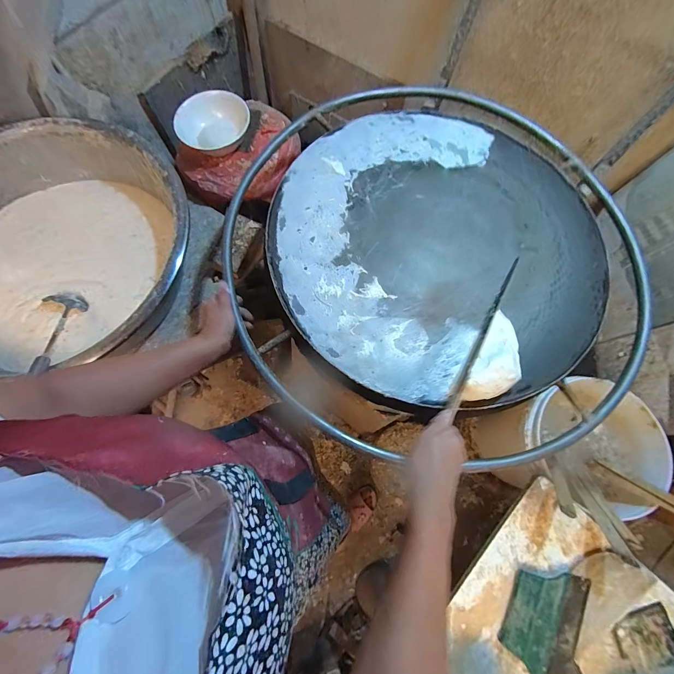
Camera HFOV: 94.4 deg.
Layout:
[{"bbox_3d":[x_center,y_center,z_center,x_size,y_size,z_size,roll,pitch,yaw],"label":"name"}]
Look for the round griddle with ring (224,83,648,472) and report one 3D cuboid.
[{"bbox_3d":[0.199,-0.217,0.601,0.760,0.091,0.812,0,72,-1],"label":"round griddle with ring"}]

